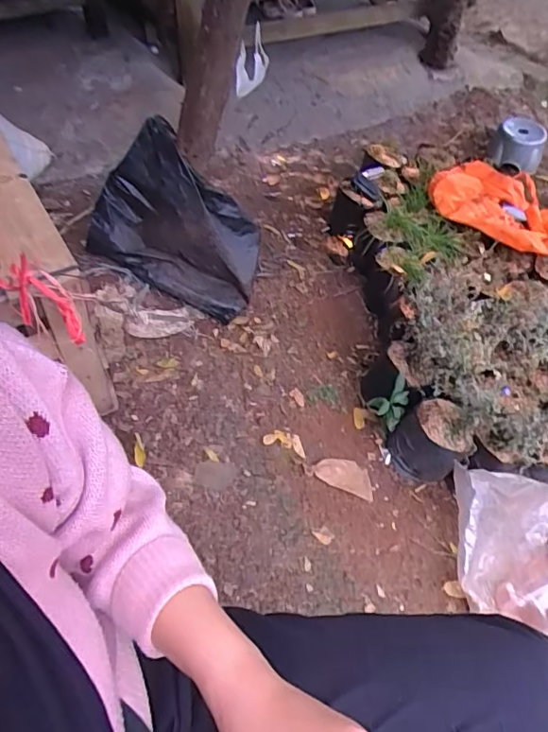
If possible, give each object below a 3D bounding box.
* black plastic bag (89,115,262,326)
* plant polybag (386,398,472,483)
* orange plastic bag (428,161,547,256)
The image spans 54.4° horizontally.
[{"bbox_3d":[-0.233,-0.321,1.190,0.351,0.364,0.180,16,50,15],"label":"black plastic bag"},{"bbox_3d":[0.363,0.179,1.223,0.149,0.160,0.146,-1,48,1],"label":"plant polybag"},{"bbox_3d":[0.712,-0.506,1.695,0.425,0.130,0.410,33,57,27],"label":"orange plastic bag"}]

